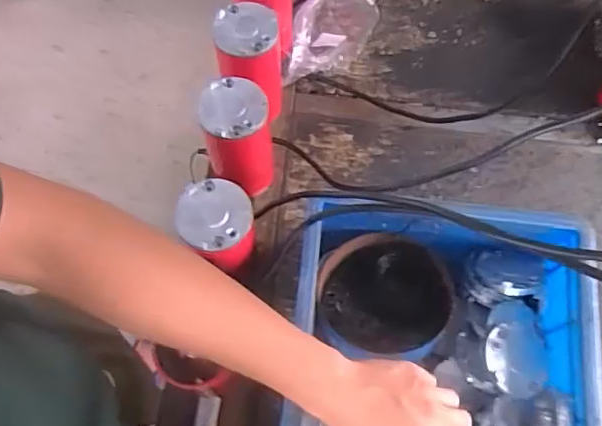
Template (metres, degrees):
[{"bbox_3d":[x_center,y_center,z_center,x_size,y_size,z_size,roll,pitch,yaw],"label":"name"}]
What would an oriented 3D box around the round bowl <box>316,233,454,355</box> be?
[{"bbox_3d":[0.094,0.094,0.650,0.144,0.060,0.123,-2,68,-1],"label":"round bowl"}]

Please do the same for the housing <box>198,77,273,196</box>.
[{"bbox_3d":[-0.074,-0.085,0.669,0.076,0.152,0.076,-2,68,-1],"label":"housing"}]

